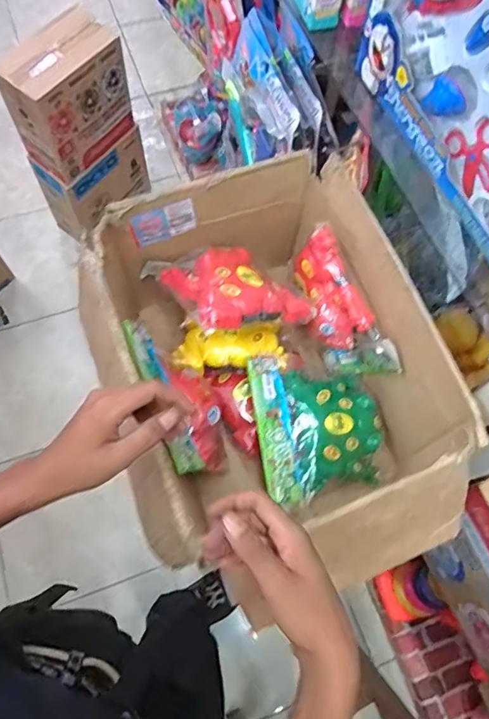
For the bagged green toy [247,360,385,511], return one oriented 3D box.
[{"bbox_3d":[0.096,0.090,0.676,0.182,0.060,0.185,-4,75,-18],"label":"bagged green toy"}]

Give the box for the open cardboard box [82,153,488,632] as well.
[{"bbox_3d":[0.032,0.024,0.640,0.337,0.219,0.480,-14,70,-8],"label":"open cardboard box"}]

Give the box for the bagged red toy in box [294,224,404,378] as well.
[{"bbox_3d":[0.119,-0.063,0.664,0.059,0.090,0.197,-27,89,-13],"label":"bagged red toy in box"}]

